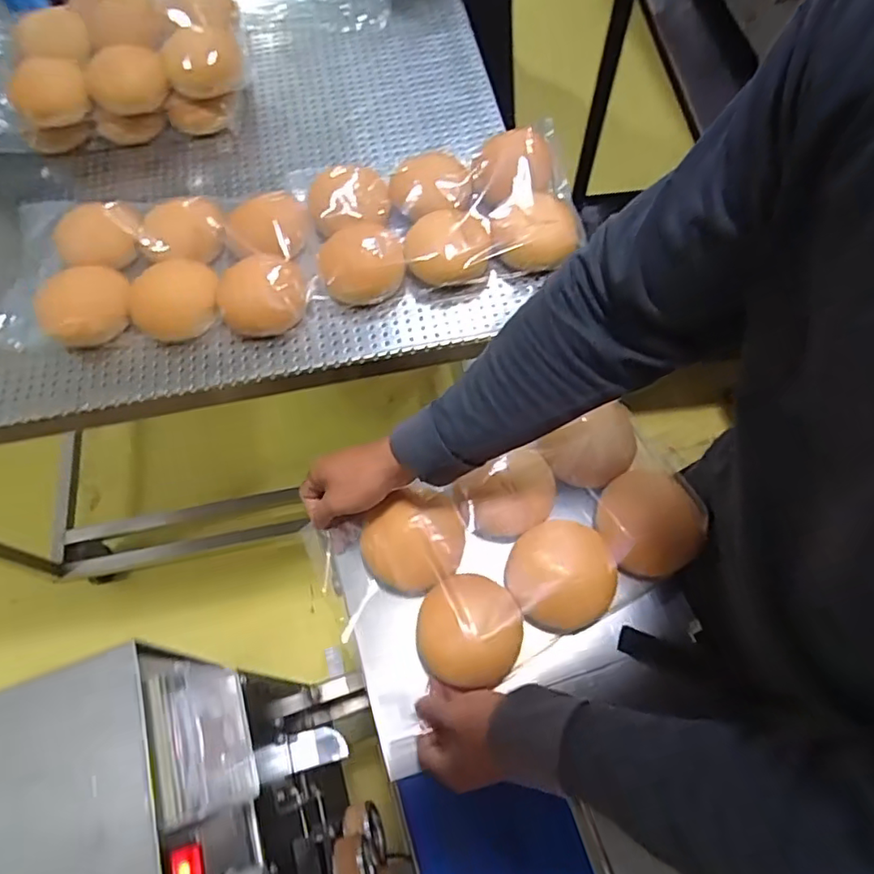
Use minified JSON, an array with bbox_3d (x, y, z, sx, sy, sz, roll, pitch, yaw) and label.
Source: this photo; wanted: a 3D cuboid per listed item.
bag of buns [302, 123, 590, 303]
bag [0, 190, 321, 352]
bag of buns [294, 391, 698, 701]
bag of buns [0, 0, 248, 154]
[{"bbox_3d":[0.009,-0.266,0.681,0.302,0.060,0.184,-11,65,-2],"label":"bag of buns"},{"bbox_3d":[-0.327,-0.201,0.676,0.374,0.051,0.211,-5,65,1],"label":"bag"},{"bbox_3d":[0.073,0.111,0.572,0.364,0.079,0.186,-22,66,-6],"label":"bag of buns"},{"bbox_3d":[-0.449,-0.528,0.814,0.361,0.112,0.247,-8,65,0],"label":"bag of buns"}]

